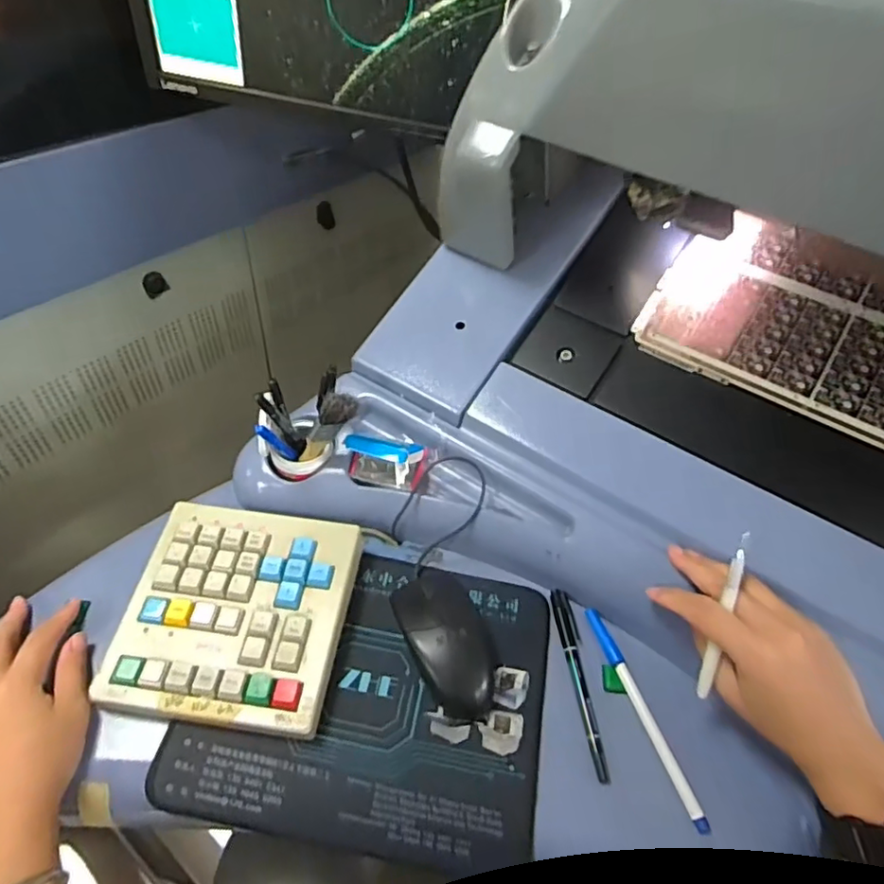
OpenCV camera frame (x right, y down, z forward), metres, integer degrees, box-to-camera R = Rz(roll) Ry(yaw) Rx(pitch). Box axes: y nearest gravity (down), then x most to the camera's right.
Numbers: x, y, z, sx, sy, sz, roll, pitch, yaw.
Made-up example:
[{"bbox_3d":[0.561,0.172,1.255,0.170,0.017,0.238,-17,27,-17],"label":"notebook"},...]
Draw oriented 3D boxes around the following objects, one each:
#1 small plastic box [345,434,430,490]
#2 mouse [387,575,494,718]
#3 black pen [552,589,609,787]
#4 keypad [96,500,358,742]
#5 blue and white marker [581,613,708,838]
[{"bbox_3d":[-0.047,0.017,0.508,0.070,0.036,0.041,7,47,0],"label":"small plastic box"},{"bbox_3d":[0.009,0.152,0.448,0.065,0.029,0.105,-17,52,-21],"label":"mouse"},{"bbox_3d":[0.107,0.180,0.451,0.017,0.010,0.140,-2,48,-9],"label":"black pen"},{"bbox_3d":[-0.155,0.124,0.446,0.160,0.029,0.162,9,47,2],"label":"keypad"},{"bbox_3d":[0.149,0.199,0.437,0.013,0.009,0.160,-11,50,-16],"label":"blue and white marker"}]

